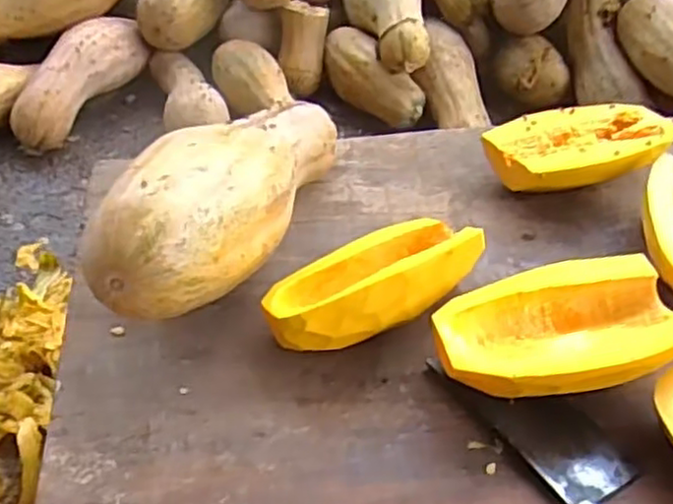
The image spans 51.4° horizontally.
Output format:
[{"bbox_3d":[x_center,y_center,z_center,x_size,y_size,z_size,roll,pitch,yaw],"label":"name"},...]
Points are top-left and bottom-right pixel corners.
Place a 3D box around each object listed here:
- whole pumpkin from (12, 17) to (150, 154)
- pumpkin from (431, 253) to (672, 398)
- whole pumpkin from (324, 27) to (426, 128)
[{"bbox_3d":[-0.500,-0.337,1.349,0.115,0.115,0.326,18,48,15],"label":"whole pumpkin"},{"bbox_3d":[0.187,0.074,0.596,0.217,0.073,0.135,-13,48,-14],"label":"pumpkin"},{"bbox_3d":[0.058,-0.351,1.385,0.090,0.086,0.283,-23,51,-22],"label":"whole pumpkin"}]

